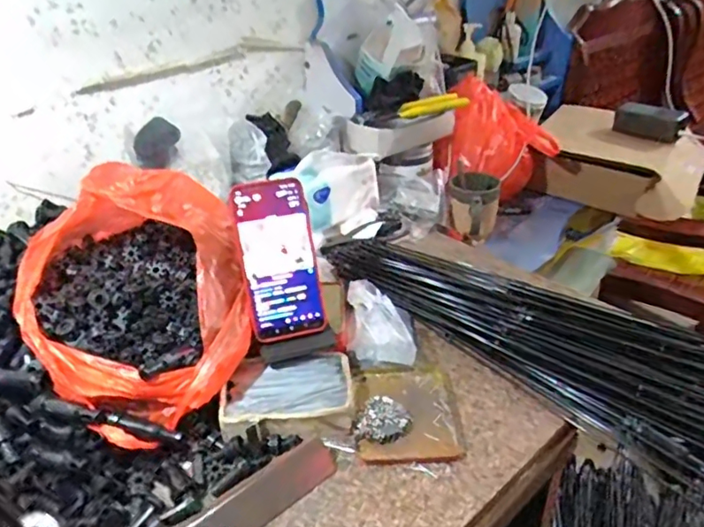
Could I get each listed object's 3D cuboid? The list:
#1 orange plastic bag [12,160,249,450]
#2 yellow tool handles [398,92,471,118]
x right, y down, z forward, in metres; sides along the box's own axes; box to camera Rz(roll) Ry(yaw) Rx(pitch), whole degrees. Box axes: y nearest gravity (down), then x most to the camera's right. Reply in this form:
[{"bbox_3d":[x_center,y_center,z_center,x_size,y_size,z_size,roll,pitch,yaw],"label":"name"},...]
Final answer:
[{"bbox_3d":[-0.221,0.021,0.577,0.209,0.153,0.264,-23,38,-30],"label":"orange plastic bag"},{"bbox_3d":[0.143,-0.270,0.954,0.166,0.031,0.018,-22,38,-30],"label":"yellow tool handles"}]

